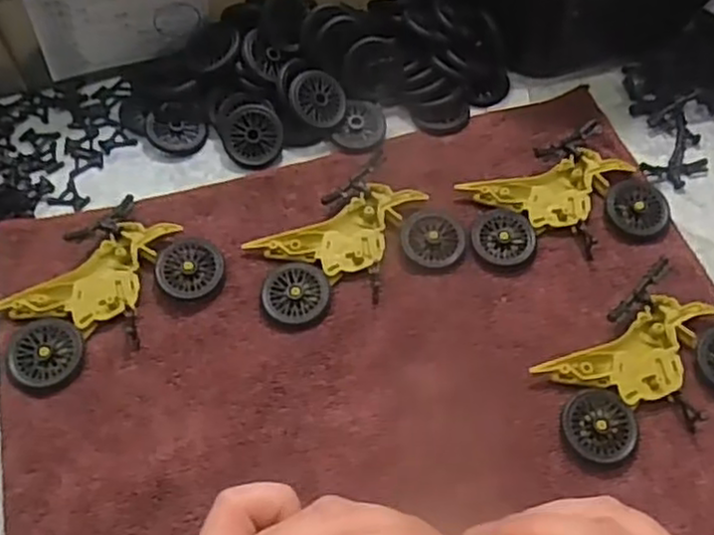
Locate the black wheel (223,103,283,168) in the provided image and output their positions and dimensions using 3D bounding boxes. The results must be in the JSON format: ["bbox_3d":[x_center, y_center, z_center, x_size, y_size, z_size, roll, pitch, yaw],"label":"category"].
[{"bbox_3d":[-0.065,-0.082,0.449,0.038,0.006,0.036,0,92,-1],"label":"black wheel"}]

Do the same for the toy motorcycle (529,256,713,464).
[{"bbox_3d":[0.151,0.054,0.373,0.111,0.017,0.073,-34,65,-19],"label":"toy motorcycle"}]

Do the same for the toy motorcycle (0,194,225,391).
[{"bbox_3d":[-0.136,0.015,0.389,0.076,0.016,0.112,37,65,19],"label":"toy motorcycle"}]

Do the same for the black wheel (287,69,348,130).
[{"bbox_3d":[-0.025,-0.107,0.454,0.037,0.004,0.034,3,82,-22],"label":"black wheel"}]

